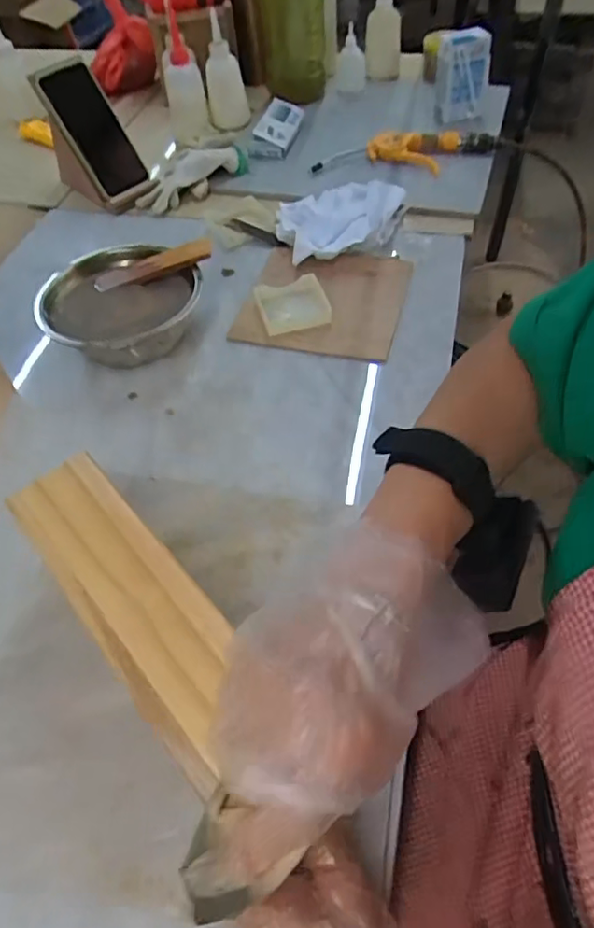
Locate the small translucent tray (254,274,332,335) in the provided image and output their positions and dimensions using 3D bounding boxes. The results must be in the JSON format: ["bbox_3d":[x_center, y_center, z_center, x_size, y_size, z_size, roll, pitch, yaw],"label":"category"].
[{"bbox_3d":[-0.005,-0.182,0.667,0.074,0.016,0.077,-14,53,-6],"label":"small translucent tray"}]

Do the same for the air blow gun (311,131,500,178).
[{"bbox_3d":[0.157,-0.452,0.840,0.266,0.028,0.069,-2,52,3],"label":"air blow gun"}]

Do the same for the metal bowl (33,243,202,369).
[{"bbox_3d":[-0.187,-0.166,0.639,0.164,0.067,0.157,-2,52,3],"label":"metal bowl"}]

